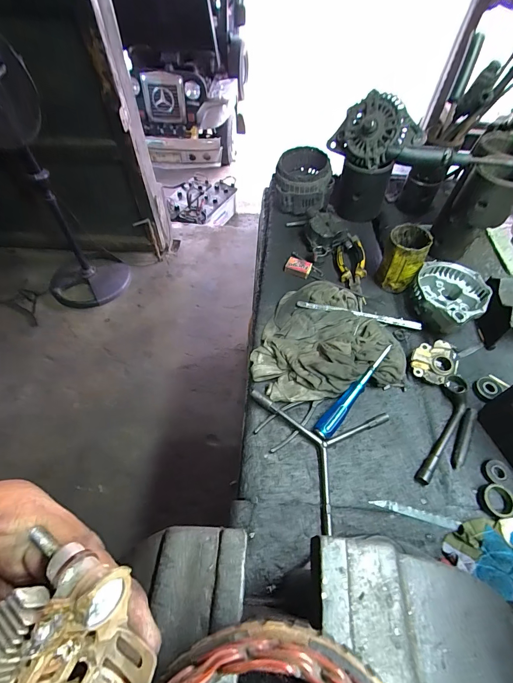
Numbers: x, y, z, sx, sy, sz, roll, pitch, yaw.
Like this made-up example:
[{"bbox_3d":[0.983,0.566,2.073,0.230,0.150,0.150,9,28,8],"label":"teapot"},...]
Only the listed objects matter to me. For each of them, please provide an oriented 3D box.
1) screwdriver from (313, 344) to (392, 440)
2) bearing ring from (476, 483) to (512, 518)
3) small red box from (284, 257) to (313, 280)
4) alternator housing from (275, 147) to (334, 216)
[{"bbox_3d":[0.155,0.080,0.510,0.027,0.028,0.184,38,72,22],"label":"screwdriver"},{"bbox_3d":[0.322,0.214,0.435,0.040,0.015,0.041,1,56,-1],"label":"bearing ring"},{"bbox_3d":[0.091,-0.162,0.708,0.054,0.020,0.038,24,58,14],"label":"small red box"},{"bbox_3d":[0.114,-0.392,0.794,0.137,0.115,0.131,7,56,3],"label":"alternator housing"}]

